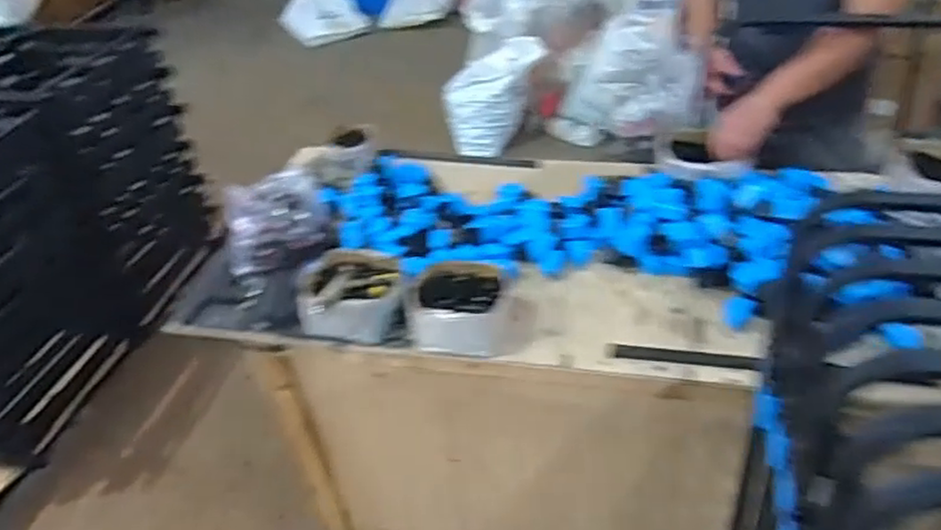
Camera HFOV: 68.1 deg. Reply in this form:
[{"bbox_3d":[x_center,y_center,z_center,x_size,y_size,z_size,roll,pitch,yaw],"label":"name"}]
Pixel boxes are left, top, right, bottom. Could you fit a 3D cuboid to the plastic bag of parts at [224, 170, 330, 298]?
[{"bbox_3d":[-0.365,-0.089,1.313,0.180,0.093,0.237,-13,39,-8],"label":"plastic bag of parts"}]

